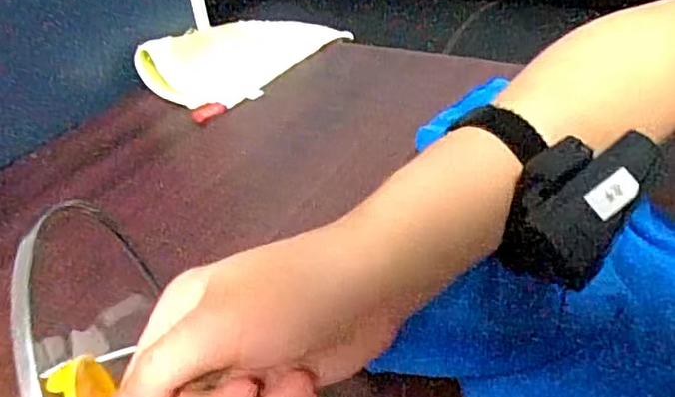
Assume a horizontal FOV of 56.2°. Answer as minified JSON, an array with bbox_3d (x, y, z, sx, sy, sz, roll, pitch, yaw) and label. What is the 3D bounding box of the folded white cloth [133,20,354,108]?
[{"bbox_3d":[-0.102,-0.169,0.700,0.133,0.043,0.236,15,39,27],"label":"folded white cloth"}]

